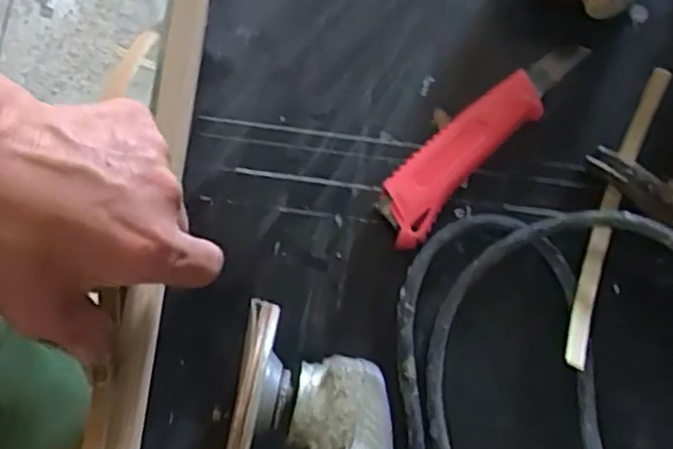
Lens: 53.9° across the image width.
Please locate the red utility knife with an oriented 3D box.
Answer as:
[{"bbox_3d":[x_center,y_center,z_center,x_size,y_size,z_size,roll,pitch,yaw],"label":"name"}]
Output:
[{"bbox_3d":[0.090,-0.057,0.399,0.169,0.019,0.037,-44,81,-7],"label":"red utility knife"}]

